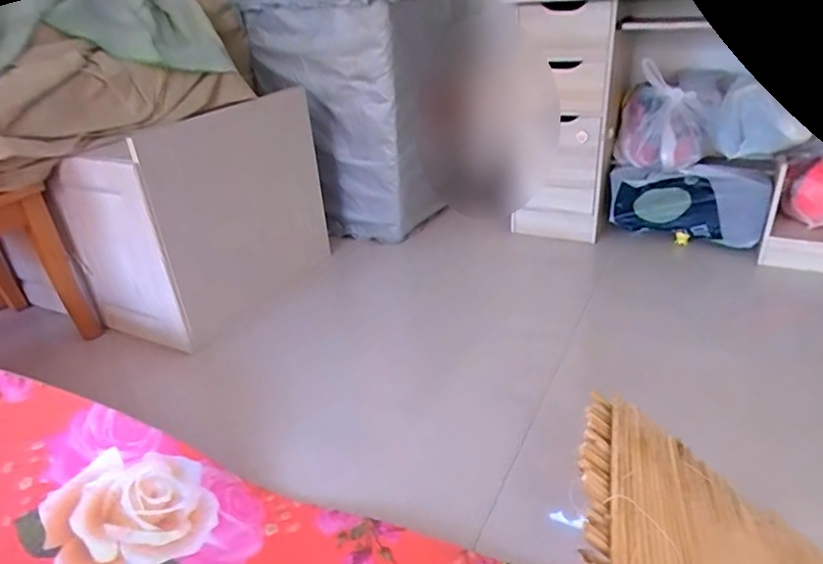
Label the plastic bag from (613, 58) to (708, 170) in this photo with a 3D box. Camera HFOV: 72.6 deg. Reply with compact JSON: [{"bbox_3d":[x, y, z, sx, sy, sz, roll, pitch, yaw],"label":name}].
[{"bbox_3d":[0.783,-0.519,1.747,0.248,0.284,0.219,5,30,17],"label":"plastic bag"}]

